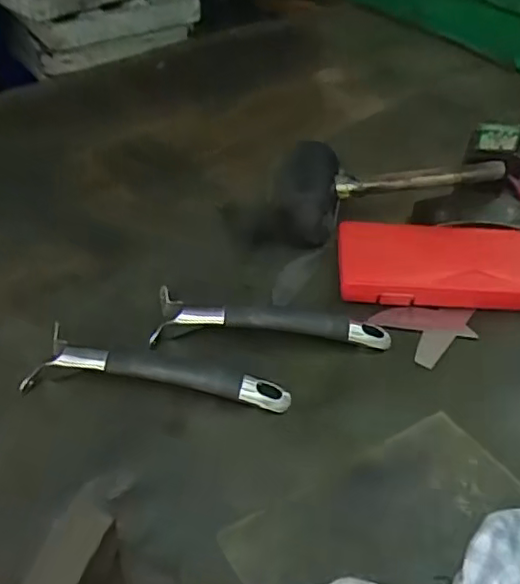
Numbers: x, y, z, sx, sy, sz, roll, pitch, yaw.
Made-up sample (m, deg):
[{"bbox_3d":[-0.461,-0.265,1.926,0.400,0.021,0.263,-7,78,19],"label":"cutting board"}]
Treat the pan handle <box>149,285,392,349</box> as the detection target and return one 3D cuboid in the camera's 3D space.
[{"bbox_3d":[0.013,0.028,0.557,0.211,0.026,0.057,3,43,1],"label":"pan handle"}]

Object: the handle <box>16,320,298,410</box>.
[{"bbox_3d":[-0.082,0.071,0.503,0.211,0.020,0.054,9,44,7],"label":"handle"}]

